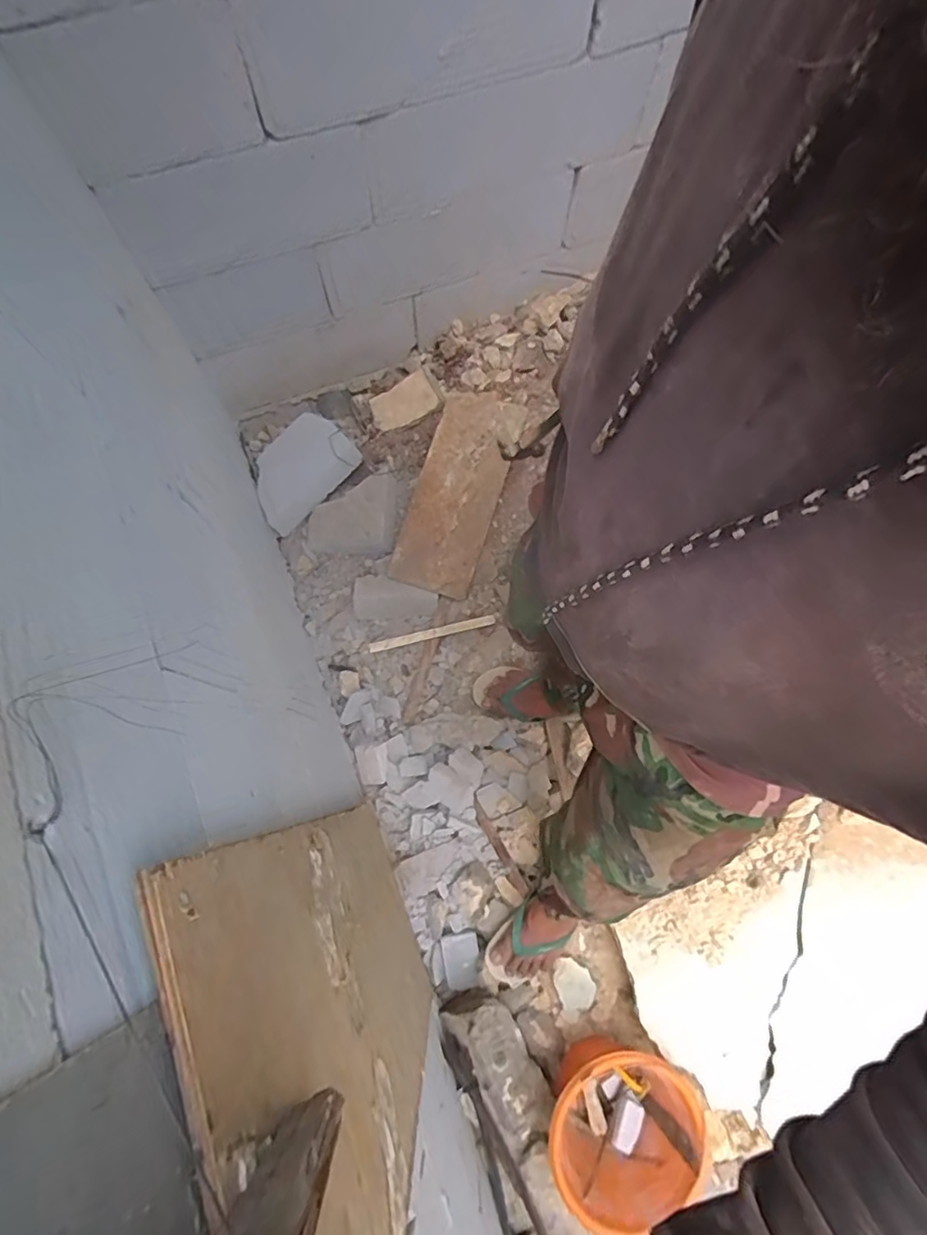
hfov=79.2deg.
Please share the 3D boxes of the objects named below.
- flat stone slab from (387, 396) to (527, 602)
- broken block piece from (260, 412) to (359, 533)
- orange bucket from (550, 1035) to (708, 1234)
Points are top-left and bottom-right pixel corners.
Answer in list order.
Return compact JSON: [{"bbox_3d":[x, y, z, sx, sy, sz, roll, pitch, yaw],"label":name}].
[{"bbox_3d":[-0.014,-0.315,1.359,0.212,0.044,0.512,16,83,5],"label":"flat stone slab"},{"bbox_3d":[-0.420,-0.377,1.417,0.280,0.113,0.186,-42,79,-12],"label":"broken block piece"},{"bbox_3d":[0.263,0.863,0.985,0.255,0.180,0.217,-28,76,-9],"label":"orange bucket"}]

